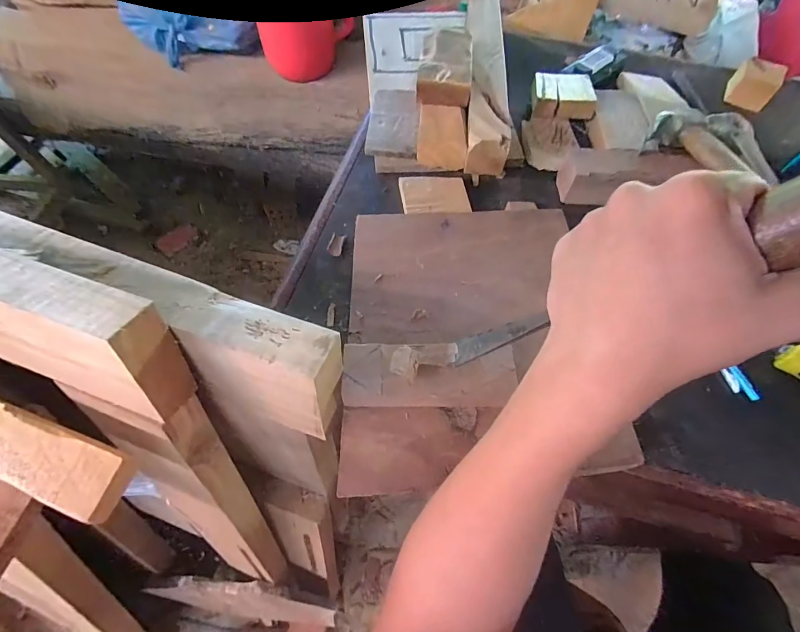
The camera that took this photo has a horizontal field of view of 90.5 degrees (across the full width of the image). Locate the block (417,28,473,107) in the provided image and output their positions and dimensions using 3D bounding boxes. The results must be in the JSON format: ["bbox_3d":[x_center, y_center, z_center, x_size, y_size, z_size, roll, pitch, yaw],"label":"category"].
[{"bbox_3d":[0.052,-0.285,0.450,0.057,0.024,0.109,6,62,2],"label":"block"}]

